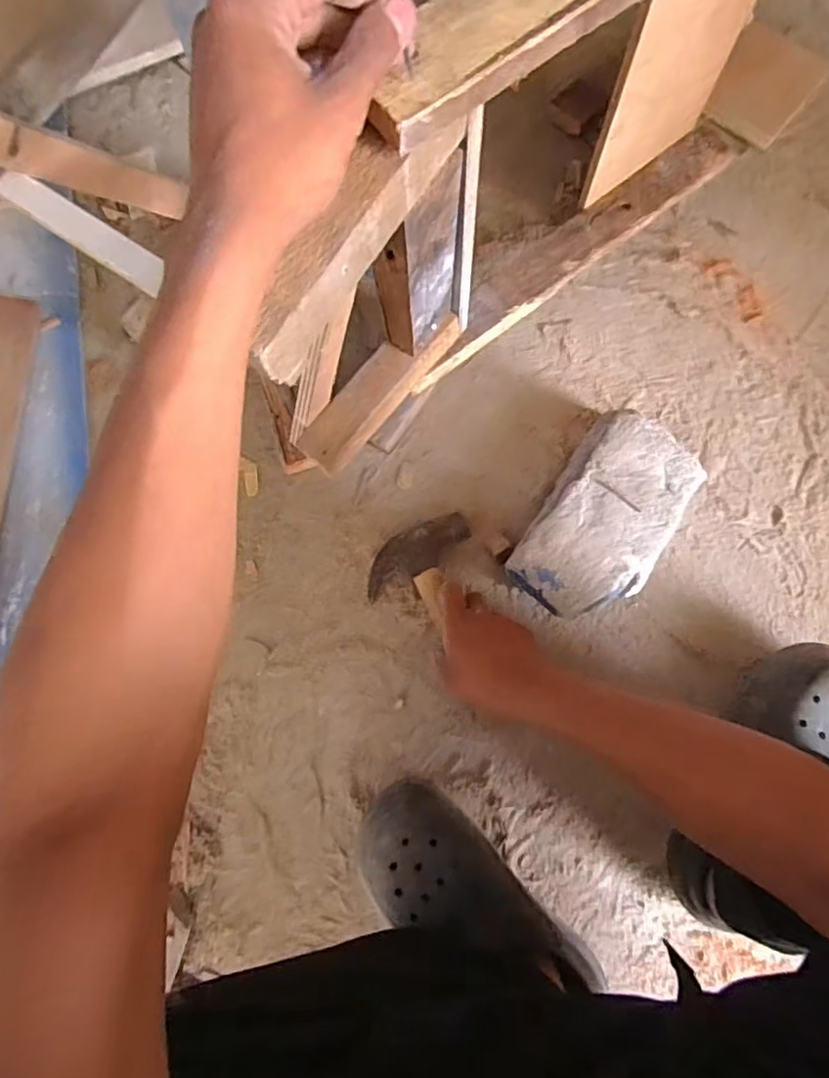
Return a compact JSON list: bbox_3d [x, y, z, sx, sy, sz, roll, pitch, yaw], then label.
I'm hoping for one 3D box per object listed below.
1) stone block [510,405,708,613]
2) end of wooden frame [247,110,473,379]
[{"bbox_3d":[0.189,-0.014,0.591,0.118,0.077,0.204,32,83,7],"label":"stone block"},{"bbox_3d":[-0.035,-0.175,0.333,0.024,0.046,0.186,33,83,7],"label":"end of wooden frame"}]

